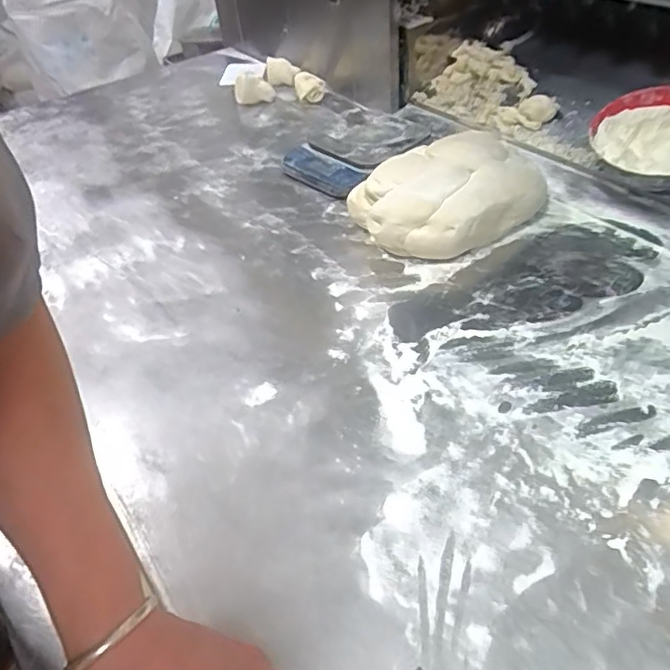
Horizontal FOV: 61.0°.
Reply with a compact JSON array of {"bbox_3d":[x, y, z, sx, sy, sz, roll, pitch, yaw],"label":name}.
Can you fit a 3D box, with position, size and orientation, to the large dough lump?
[{"bbox_3d":[0.136,-0.177,0.712,0.203,0.083,0.161,-32,49,-24],"label":"large dough lump"}]

